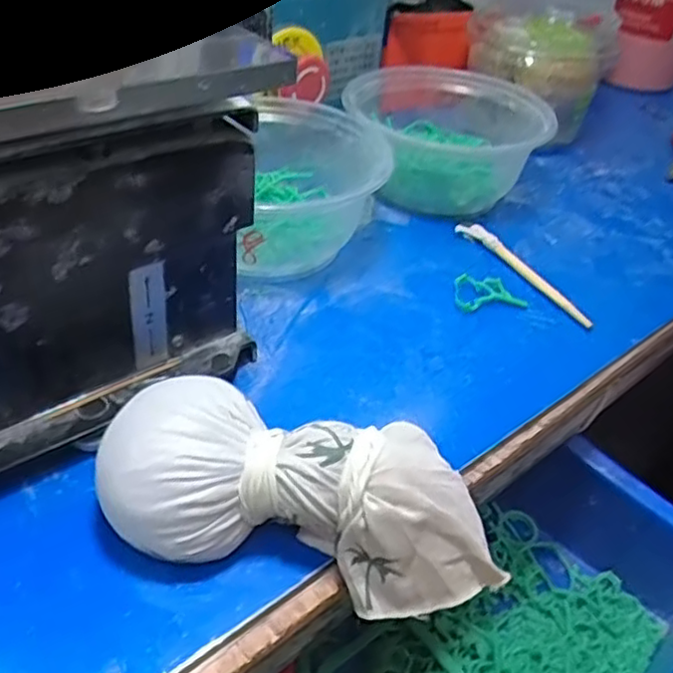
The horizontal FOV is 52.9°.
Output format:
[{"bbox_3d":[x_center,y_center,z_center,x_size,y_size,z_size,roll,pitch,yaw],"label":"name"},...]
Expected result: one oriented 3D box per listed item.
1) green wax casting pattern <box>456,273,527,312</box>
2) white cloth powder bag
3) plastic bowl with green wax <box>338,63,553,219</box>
[{"bbox_3d":[0.083,-0.025,0.375,0.040,0.007,0.024,-7,43,-15],"label":"green wax casting pattern"},{"bbox_3d":[-0.010,0.055,0.238,0.141,0.051,0.052,8,41,1],"label":"white cloth powder bag"},{"bbox_3d":[0.071,-0.136,0.461,0.117,0.061,0.117,4,41,-4],"label":"plastic bowl with green wax"}]

